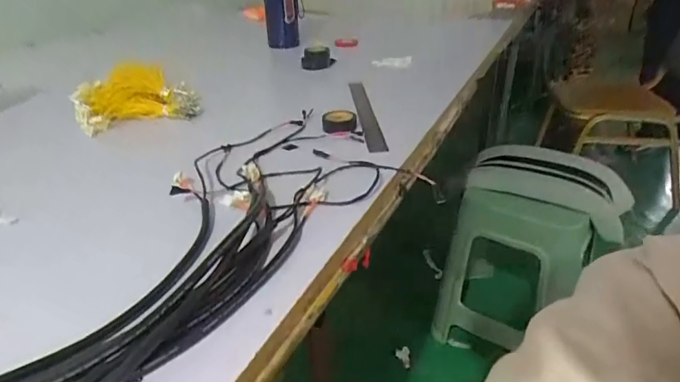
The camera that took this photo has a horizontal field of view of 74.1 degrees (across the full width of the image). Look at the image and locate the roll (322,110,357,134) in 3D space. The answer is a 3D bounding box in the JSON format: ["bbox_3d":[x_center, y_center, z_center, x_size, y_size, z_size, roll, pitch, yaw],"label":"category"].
[{"bbox_3d":[-0.001,-0.094,0.615,0.045,0.021,0.046,-1,28,1],"label":"roll"}]

